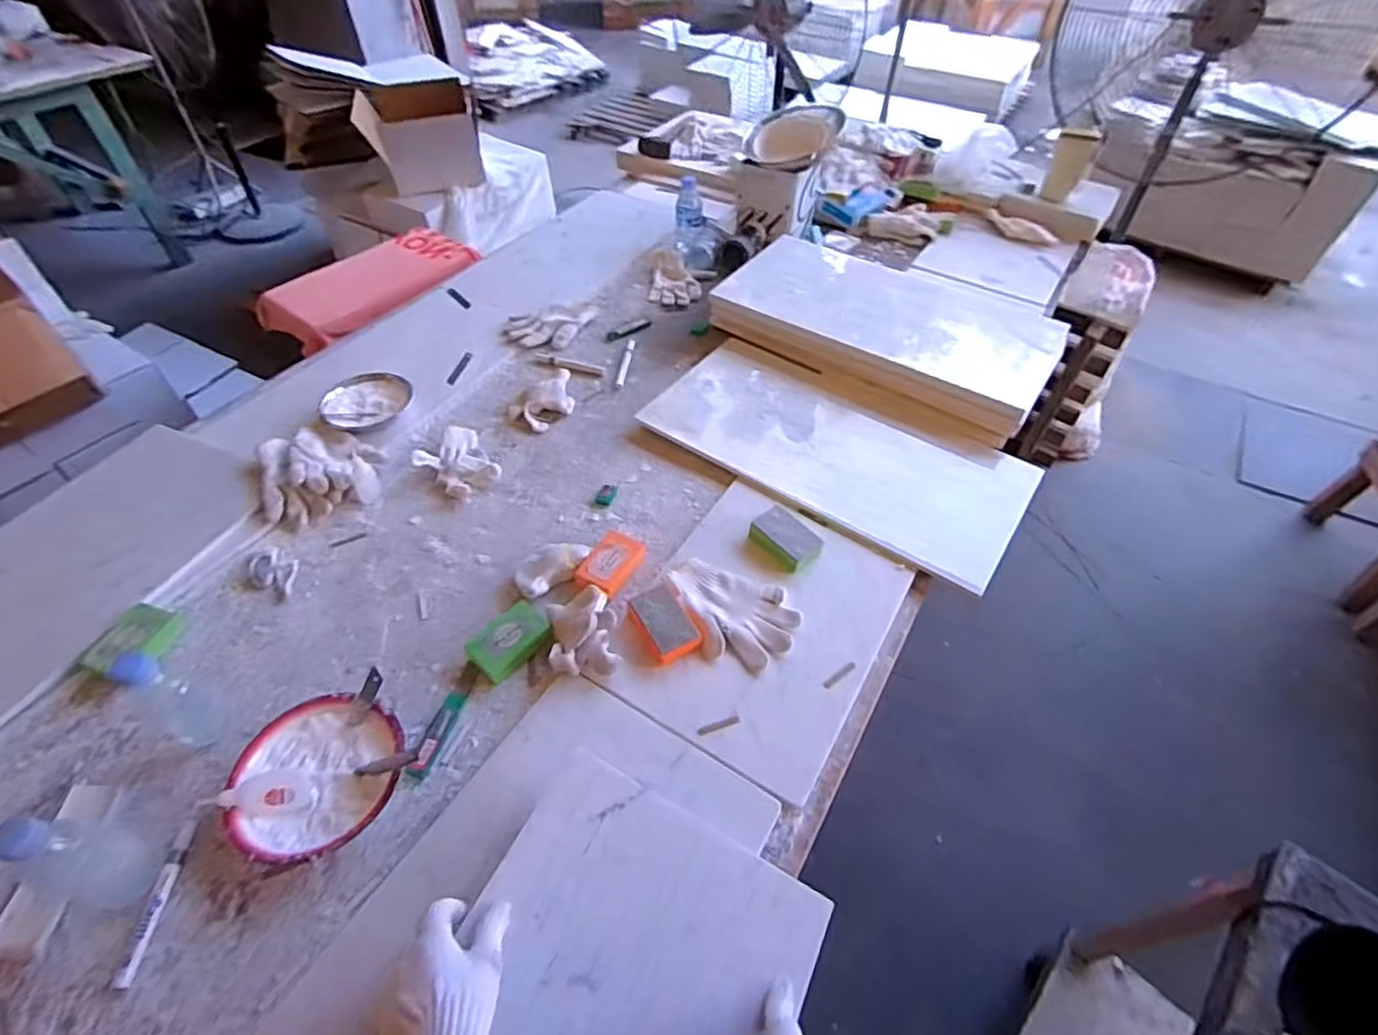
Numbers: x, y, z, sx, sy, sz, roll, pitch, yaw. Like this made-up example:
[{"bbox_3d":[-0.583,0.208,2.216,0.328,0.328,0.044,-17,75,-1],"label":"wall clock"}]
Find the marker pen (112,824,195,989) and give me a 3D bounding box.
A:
[{"bbox_3d":[-0.528,0.378,0.637,0.018,0.010,0.142,-1,50,0],"label":"marker pen"}]

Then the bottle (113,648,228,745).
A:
[{"bbox_3d":[-0.567,0.192,0.701,0.049,0.160,0.049,23,54,18],"label":"bottle"}]

